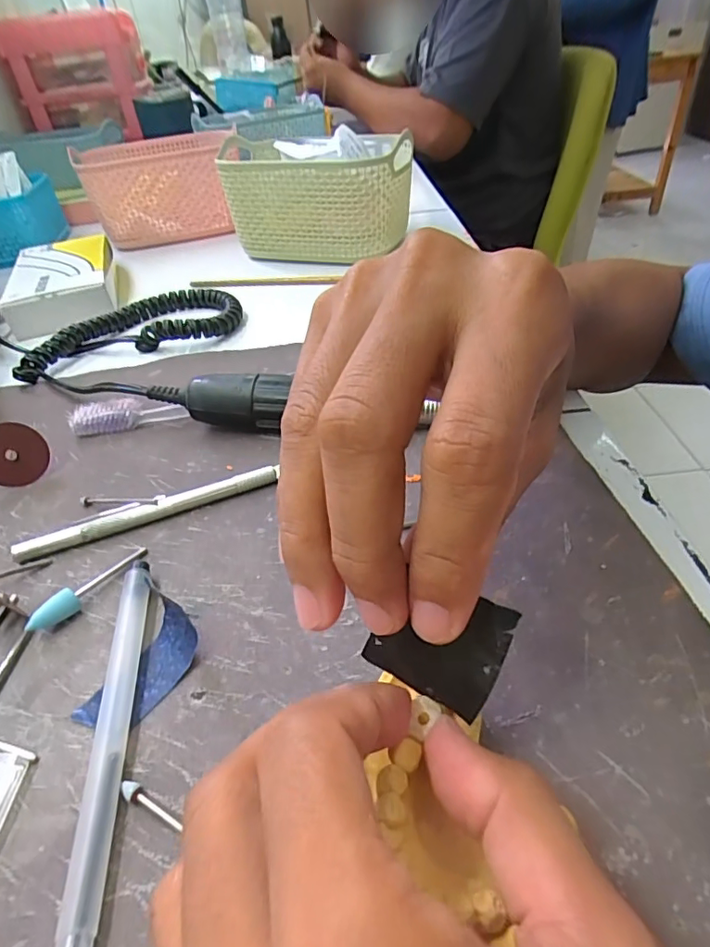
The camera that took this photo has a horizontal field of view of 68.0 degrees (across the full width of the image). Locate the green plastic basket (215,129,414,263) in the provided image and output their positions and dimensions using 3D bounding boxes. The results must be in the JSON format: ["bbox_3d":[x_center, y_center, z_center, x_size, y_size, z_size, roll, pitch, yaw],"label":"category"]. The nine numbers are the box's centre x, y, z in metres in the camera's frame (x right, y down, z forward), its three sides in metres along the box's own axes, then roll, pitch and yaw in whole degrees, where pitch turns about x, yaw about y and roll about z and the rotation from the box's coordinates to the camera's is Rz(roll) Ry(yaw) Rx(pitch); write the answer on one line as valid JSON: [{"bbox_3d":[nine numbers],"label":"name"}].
[{"bbox_3d":[-0.033,-0.256,0.486,0.166,0.084,0.126,3,42,11],"label":"green plastic basket"}]

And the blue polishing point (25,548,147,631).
[{"bbox_3d":[-0.103,0.044,0.206,0.007,0.010,0.049,23,48,29],"label":"blue polishing point"}]

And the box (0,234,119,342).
[{"bbox_3d":[-0.256,-0.166,0.456,0.093,0.031,0.145,-20,43,-15],"label":"box"}]

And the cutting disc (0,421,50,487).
[{"bbox_3d":[-0.170,-0.009,0.261,0.031,0.031,0.004,5,8,-29],"label":"cutting disc"}]

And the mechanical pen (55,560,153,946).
[{"bbox_3d":[-0.075,0.079,0.161,0.011,0.010,0.122,-10,41,-4],"label":"mechanical pen"}]

